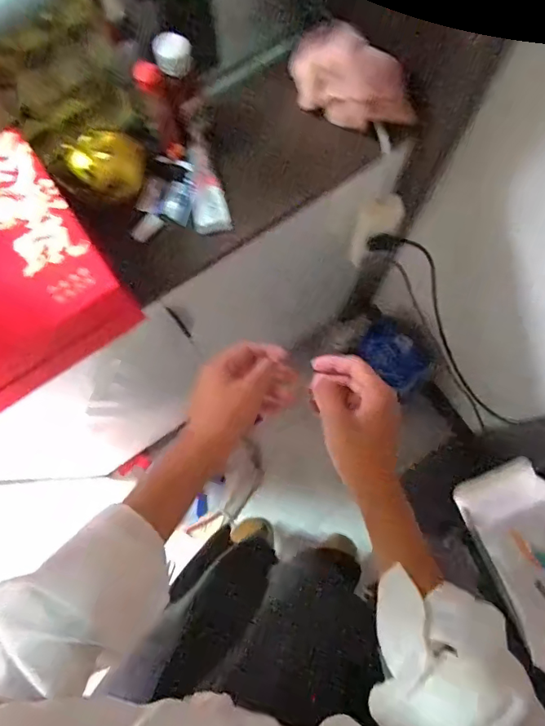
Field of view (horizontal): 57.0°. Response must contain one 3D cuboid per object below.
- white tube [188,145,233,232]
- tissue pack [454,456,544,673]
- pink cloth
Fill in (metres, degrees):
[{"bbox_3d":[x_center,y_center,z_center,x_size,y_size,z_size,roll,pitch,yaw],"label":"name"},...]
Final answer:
[{"bbox_3d":[-0.080,-0.207,0.601,0.041,0.013,0.109,-13,79,-2],"label":"white tube"},{"bbox_3d":[0.316,0.234,0.602,0.114,0.056,0.216,-21,79,-3],"label":"tissue pack"},{"bbox_3d":[0.094,-0.327,0.585,0.157,0.062,0.065,29,81,6],"label":"pink cloth"}]

